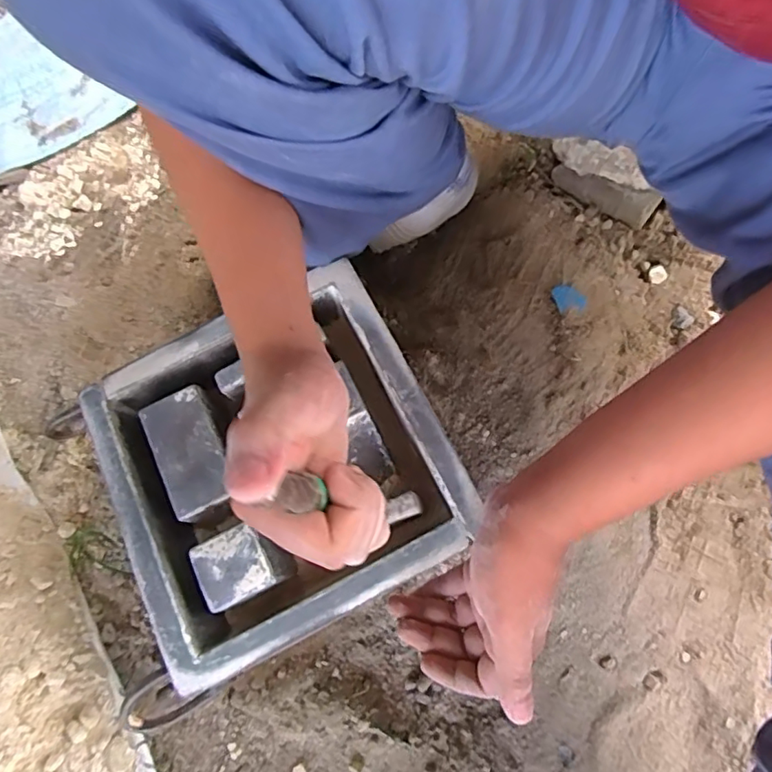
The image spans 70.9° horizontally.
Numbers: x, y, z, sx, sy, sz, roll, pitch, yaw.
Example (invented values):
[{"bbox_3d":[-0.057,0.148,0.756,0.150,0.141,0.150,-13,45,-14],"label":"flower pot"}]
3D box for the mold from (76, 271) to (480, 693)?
[{"bbox_3d":[-0.085,0.064,0.431,0.239,0.100,0.238,-26,71,-1],"label":"mold"}]

